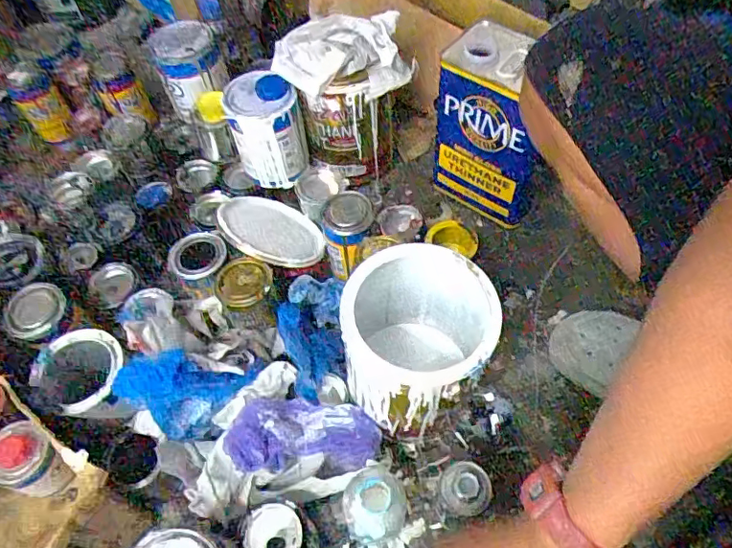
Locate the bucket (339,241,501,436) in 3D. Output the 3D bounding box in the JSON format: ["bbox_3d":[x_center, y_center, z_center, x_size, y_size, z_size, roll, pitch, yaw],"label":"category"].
[{"bbox_3d":[0.059,0.090,0.634,0.160,0.221,0.165,-2,57,3],"label":"bucket"}]

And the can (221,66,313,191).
[{"bbox_3d":[-0.145,-0.218,0.786,0.100,0.142,0.108,-2,57,3],"label":"can"}]

